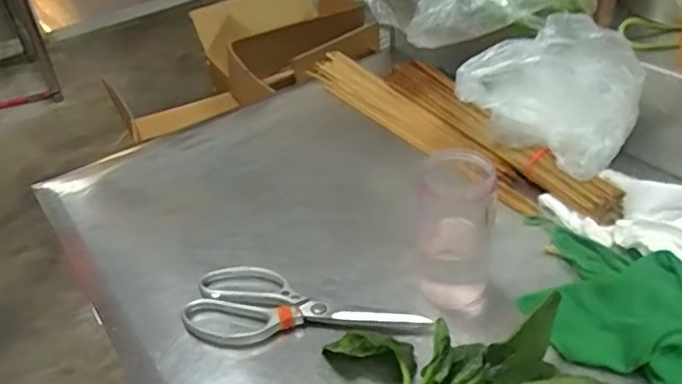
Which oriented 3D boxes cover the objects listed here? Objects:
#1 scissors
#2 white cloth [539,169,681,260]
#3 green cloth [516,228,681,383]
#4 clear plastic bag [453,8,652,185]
[{"bbox_3d":[-0.034,0.116,0.561,0.225,0.016,0.086,7,37,16],"label":"scissors"},{"bbox_3d":[0.302,0.021,0.617,0.187,0.037,0.096,25,45,35],"label":"white cloth"},{"bbox_3d":[0.278,0.102,0.523,0.214,0.042,0.146,20,43,30],"label":"green cloth"},{"bbox_3d":[0.226,-0.104,0.654,0.167,0.134,0.112,13,42,24],"label":"clear plastic bag"}]

